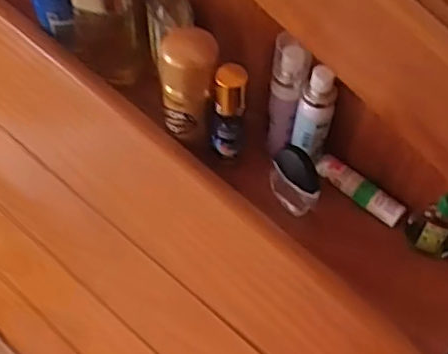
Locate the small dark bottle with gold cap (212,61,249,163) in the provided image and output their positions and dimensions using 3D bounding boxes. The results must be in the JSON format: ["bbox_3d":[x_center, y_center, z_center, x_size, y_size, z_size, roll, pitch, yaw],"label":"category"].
[{"bbox_3d":[0.003,-0.041,0.397,0.019,0.070,0.025,2,56,0],"label":"small dark bottle with gold cap"}]

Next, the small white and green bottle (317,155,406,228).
[{"bbox_3d":[0.090,0.009,0.414,0.064,0.010,0.014,37,63,21],"label":"small white and green bottle"}]

